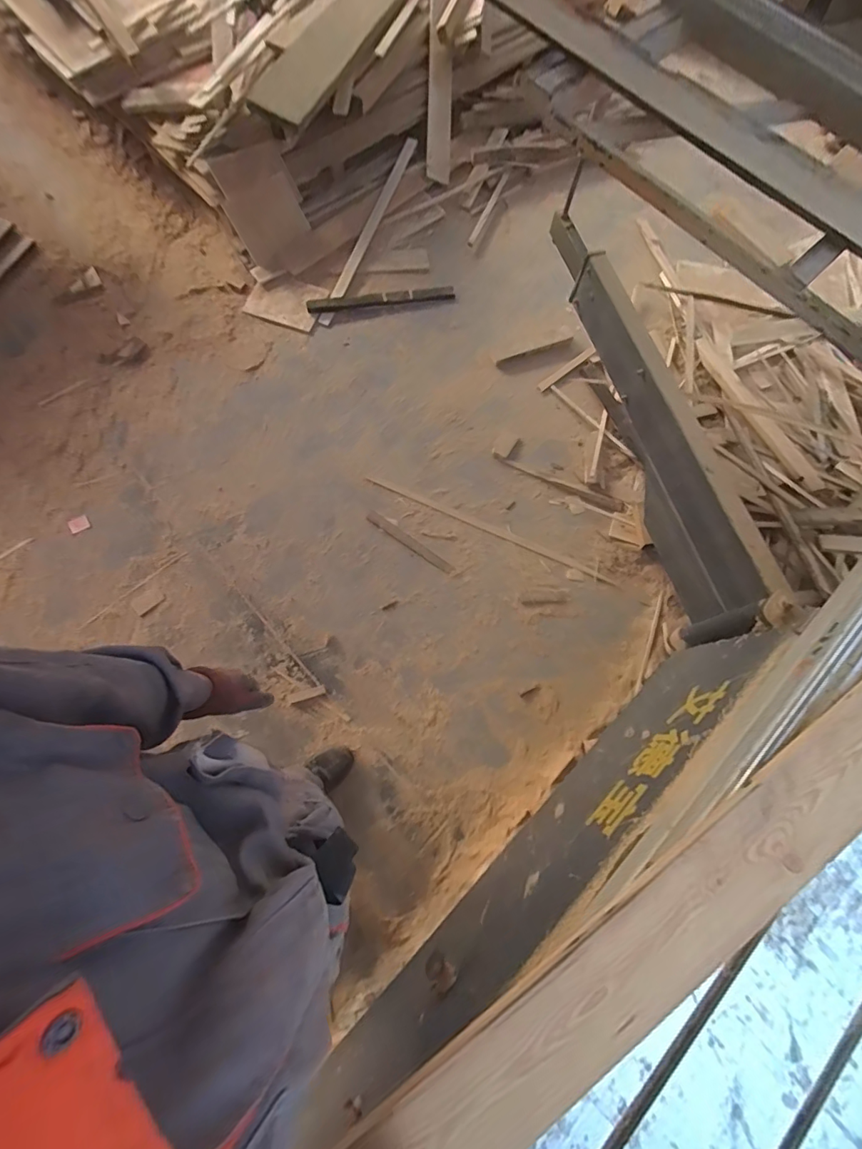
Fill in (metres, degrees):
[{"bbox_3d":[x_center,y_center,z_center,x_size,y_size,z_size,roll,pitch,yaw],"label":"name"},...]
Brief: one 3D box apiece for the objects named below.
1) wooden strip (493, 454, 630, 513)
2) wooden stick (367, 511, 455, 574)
[{"bbox_3d":[0.494,-0.351,1.769,0.521,0.019,0.045,24,73,9],"label":"wooden strip"},{"bbox_3d":[-0.072,-0.115,1.663,0.356,0.021,0.041,35,73,6],"label":"wooden stick"}]

